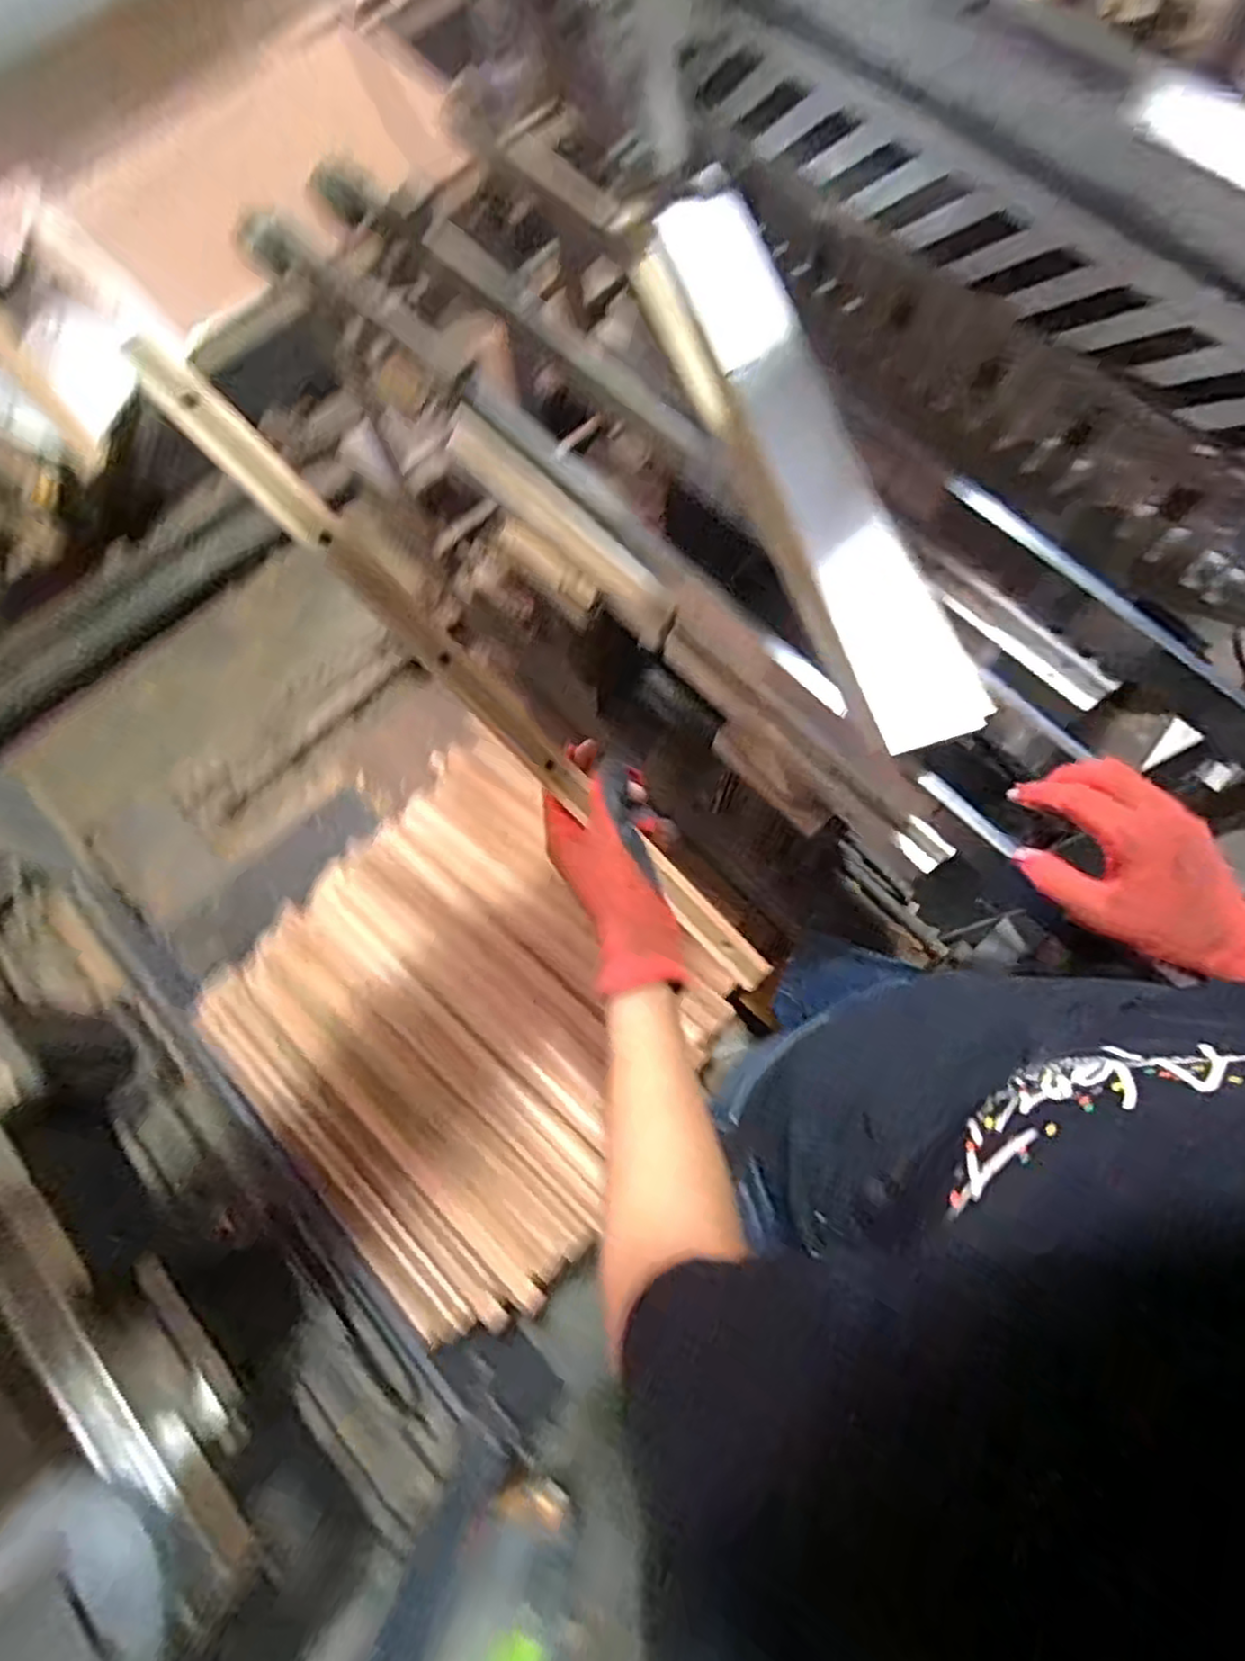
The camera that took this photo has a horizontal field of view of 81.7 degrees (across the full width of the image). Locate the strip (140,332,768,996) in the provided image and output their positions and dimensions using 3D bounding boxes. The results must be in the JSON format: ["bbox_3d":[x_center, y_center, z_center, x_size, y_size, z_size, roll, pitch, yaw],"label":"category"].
[{"bbox_3d":[-0.078,-0.075,0.475,0.539,0.013,0.027,45,78,-17],"label":"strip"}]

